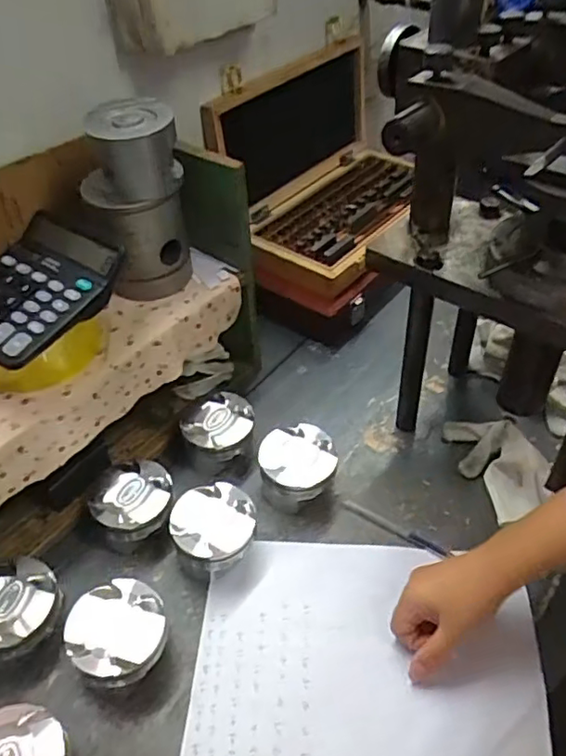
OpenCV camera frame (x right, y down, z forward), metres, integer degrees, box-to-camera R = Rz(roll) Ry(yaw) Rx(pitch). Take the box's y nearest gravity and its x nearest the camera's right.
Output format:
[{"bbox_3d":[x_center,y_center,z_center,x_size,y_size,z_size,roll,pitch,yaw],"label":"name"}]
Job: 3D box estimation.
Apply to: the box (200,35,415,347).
[{"bbox_3d":[0.085,-0.290,0.892,0.258,0.266,0.421,29,52,29],"label":"box"}]

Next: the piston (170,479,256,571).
[{"bbox_3d":[-0.066,0.147,0.578,0.077,0.055,0.082,-15,45,-12],"label":"piston"}]

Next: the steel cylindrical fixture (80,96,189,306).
[{"bbox_3d":[-0.138,-0.163,0.581,0.090,0.174,0.077,-11,44,-8],"label":"steel cylindrical fixture"}]

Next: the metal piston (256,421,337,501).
[{"bbox_3d":[0.015,0.096,0.632,0.079,0.053,0.084,-7,44,-4],"label":"metal piston"}]

